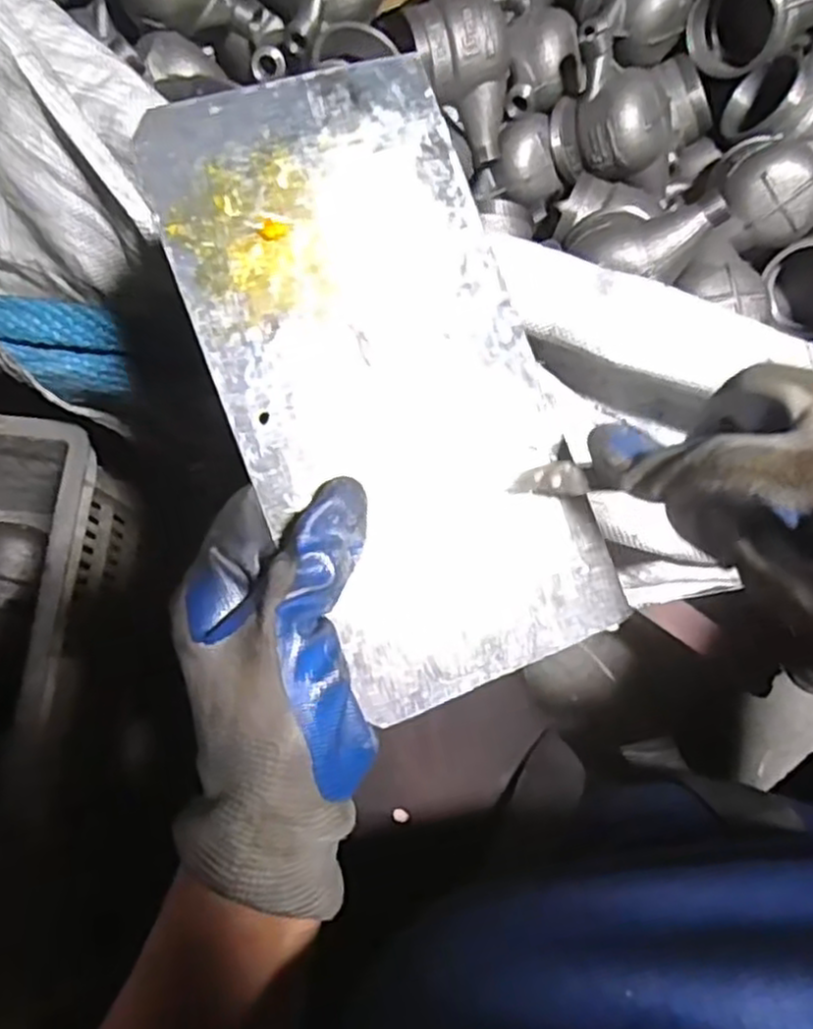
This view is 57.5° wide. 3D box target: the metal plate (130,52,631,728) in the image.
[{"bbox_3d":[-0.006,-0.049,0.275,0.115,0.005,0.232,-21,90,-14],"label":"metal plate"}]

